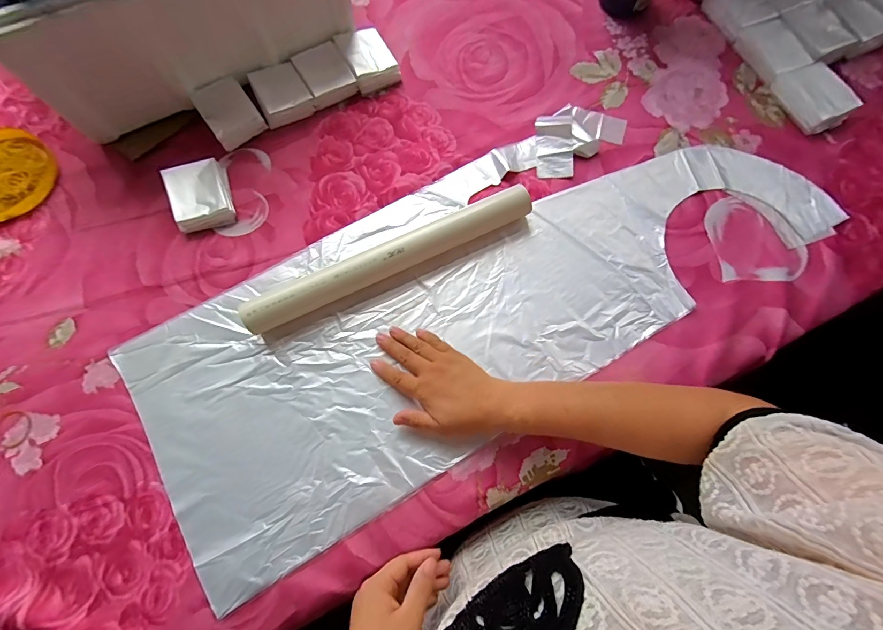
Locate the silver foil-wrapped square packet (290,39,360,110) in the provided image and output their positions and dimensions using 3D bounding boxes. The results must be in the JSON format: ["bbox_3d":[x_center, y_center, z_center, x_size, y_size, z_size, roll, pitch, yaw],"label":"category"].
[{"bbox_3d":[-0.165,-0.342,0.536,0.065,0.025,0.086,-28,75,-8],"label":"silver foil-wrapped square packet"}]

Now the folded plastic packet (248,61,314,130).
[{"bbox_3d":[-0.222,-0.311,0.527,0.069,0.028,0.087,-24,74,-7],"label":"folded plastic packet"}]

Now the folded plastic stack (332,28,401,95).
[{"bbox_3d":[-0.106,-0.372,0.548,0.063,0.028,0.094,-26,75,-8],"label":"folded plastic stack"}]

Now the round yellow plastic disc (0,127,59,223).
[{"bbox_3d":[-0.586,-0.188,0.492,0.143,0.020,0.132,0,75,2],"label":"round yellow plastic disc"}]

